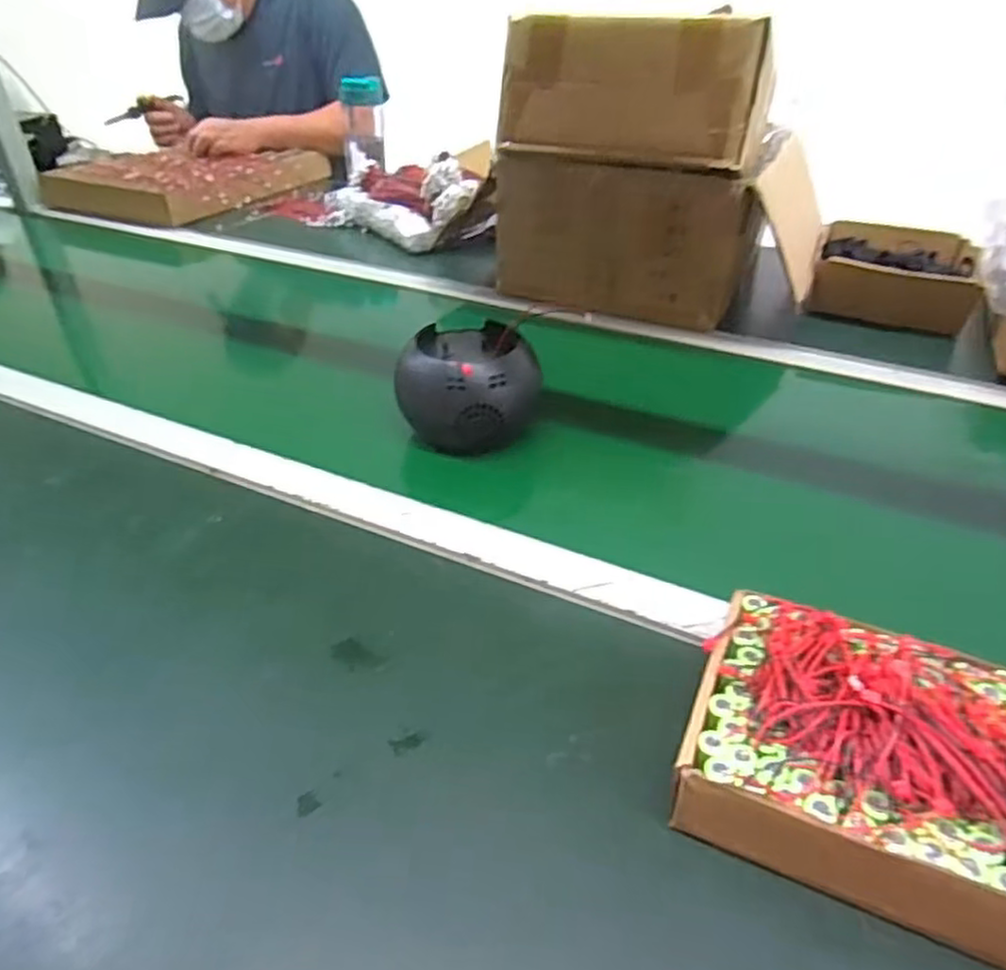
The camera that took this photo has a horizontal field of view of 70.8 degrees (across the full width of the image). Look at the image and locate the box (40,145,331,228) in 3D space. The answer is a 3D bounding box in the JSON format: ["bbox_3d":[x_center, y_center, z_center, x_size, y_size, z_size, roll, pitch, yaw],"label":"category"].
[{"bbox_3d":[-0.565,-0.577,1.327,0.339,0.064,0.415,15,39,18],"label":"box"}]

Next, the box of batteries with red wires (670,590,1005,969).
[{"bbox_3d":[0.180,0.136,0.353,0.167,0.083,0.149,16,40,19],"label":"box of batteries with red wires"}]

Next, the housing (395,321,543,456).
[{"bbox_3d":[-0.032,-0.089,0.651,0.122,0.093,0.129,-2,37,-4],"label":"housing"}]

